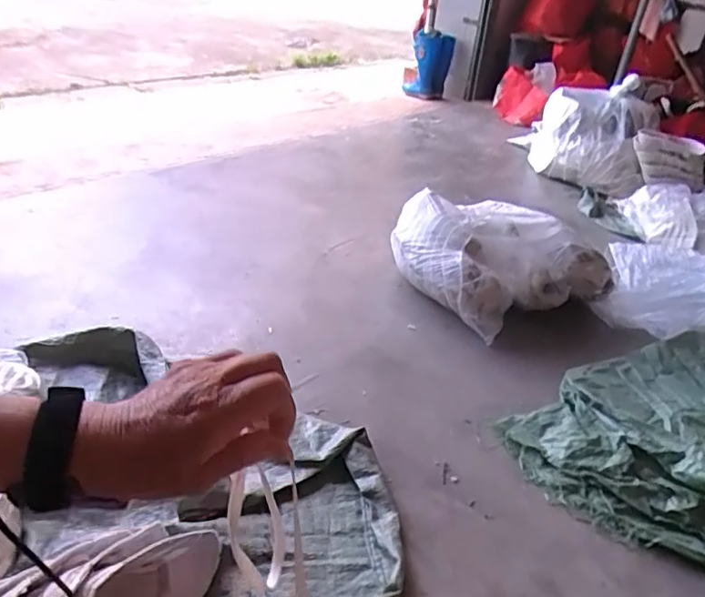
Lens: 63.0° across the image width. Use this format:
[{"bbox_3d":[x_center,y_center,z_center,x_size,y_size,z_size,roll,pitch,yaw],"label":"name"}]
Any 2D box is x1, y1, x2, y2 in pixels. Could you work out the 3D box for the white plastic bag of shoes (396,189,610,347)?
[{"bbox_3d":[0.350,-0.113,1.446,0.451,0.195,0.390,-14,38,-27],"label":"white plastic bag of shoes"}]

